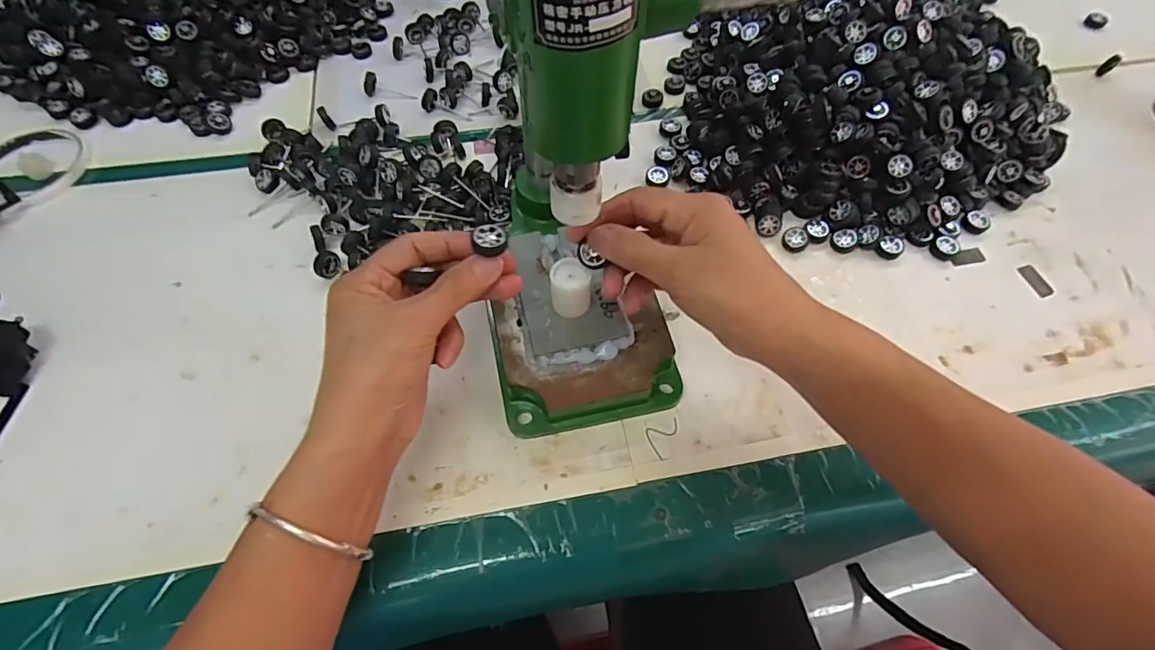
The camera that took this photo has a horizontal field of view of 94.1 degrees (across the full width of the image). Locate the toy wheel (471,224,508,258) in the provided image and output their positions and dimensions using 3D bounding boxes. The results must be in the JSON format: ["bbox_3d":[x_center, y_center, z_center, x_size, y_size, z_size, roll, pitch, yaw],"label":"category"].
[{"bbox_3d":[-0.047,-0.047,0.290,0.018,0.006,0.017,1,60,-1],"label":"toy wheel"}]

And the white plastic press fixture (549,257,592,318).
[{"bbox_3d":[-0.004,-0.021,0.335,0.024,0.033,0.027,-8,60,-6],"label":"white plastic press fixture"}]

